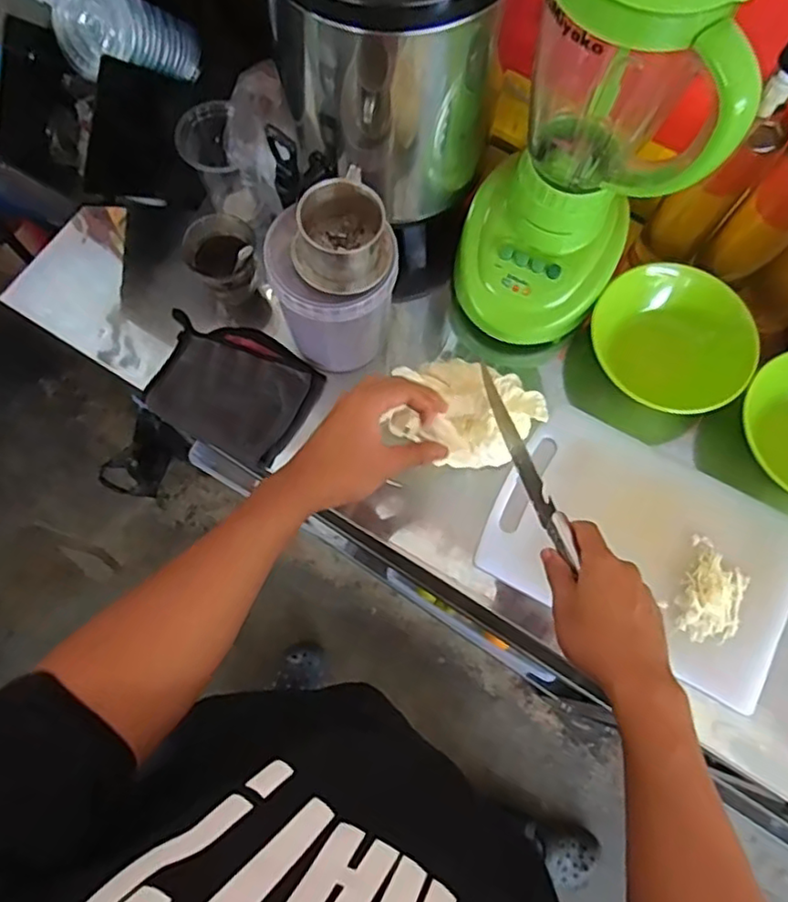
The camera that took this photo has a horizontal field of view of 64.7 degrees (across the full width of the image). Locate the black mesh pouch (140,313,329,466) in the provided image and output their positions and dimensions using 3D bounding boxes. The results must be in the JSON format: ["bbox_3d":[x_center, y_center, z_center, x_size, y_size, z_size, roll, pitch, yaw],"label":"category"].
[{"bbox_3d":[-0.181,-0.072,0.682,0.180,0.020,0.132,27,74,7],"label":"black mesh pouch"}]

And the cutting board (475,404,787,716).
[{"bbox_3d":[0.259,0.095,0.640,0.301,0.009,0.205,30,74,7],"label":"cutting board"}]

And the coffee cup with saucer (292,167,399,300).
[{"bbox_3d":[-0.042,-0.190,0.558,0.084,0.076,0.075,-32,76,-11],"label":"coffee cup with saucer"}]

